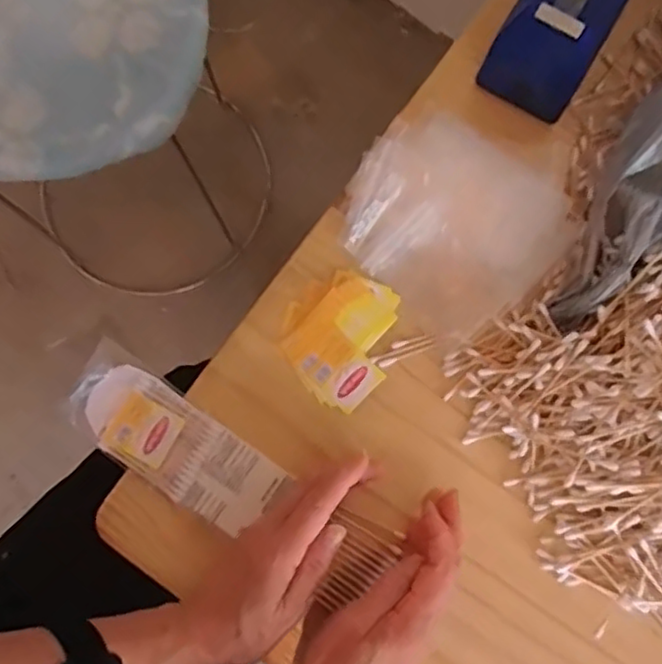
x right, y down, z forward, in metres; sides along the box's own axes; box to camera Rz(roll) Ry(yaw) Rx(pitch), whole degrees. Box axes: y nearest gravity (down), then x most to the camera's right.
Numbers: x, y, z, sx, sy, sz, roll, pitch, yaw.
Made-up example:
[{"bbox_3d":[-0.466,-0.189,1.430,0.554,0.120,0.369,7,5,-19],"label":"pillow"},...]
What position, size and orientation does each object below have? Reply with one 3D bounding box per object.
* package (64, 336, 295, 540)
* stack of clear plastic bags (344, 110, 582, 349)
[{"bbox_3d":[-0.113,0.077,0.478,0.155,0.014,0.063,36,82,3],"label":"package"},{"bbox_3d":[0.087,-0.084,0.495,0.155,0.030,0.137,43,83,7],"label":"stack of clear plastic bags"}]

